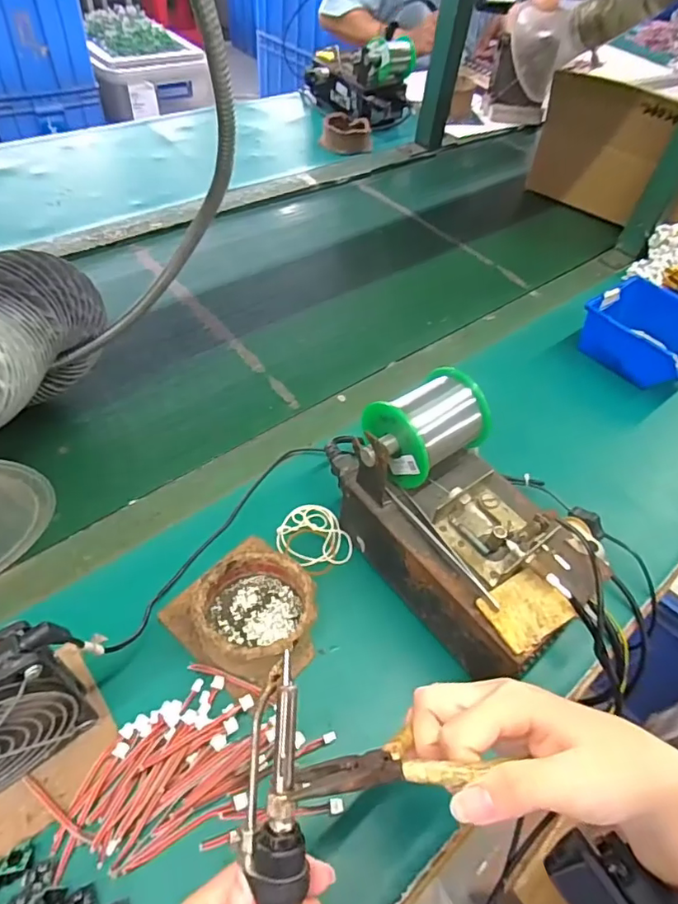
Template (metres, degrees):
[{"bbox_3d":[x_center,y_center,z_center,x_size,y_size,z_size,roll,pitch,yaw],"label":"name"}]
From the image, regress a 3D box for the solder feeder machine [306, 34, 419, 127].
[{"bbox_3d":[0.038,-0.757,1.084,0.210,0.152,0.120,40,57,23],"label":"solder feeder machine"}]

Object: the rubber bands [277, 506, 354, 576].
[{"bbox_3d":[-0.023,0.075,0.461,0.056,0.008,0.064,-26,56,-26],"label":"rubber bands"}]

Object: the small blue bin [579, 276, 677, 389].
[{"bbox_3d":[0.368,-0.138,0.642,0.105,0.061,0.131,-31,59,-29],"label":"small blue bin"}]

